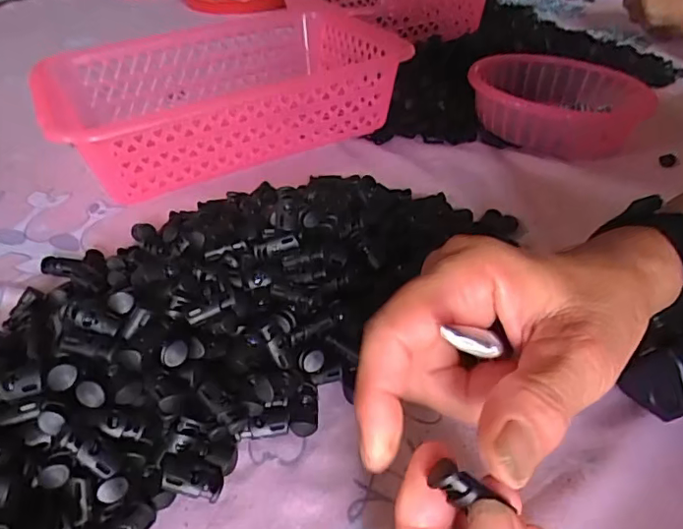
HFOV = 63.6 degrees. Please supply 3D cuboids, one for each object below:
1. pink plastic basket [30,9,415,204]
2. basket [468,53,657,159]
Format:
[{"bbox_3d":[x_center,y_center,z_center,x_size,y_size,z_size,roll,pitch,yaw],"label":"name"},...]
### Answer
[{"bbox_3d":[-0.113,-0.164,0.522,0.297,0.081,0.209,-17,40,-21],"label":"pink plastic basket"},{"bbox_3d":[0.208,-0.161,0.541,0.157,0.047,0.160,13,39,16],"label":"basket"}]

